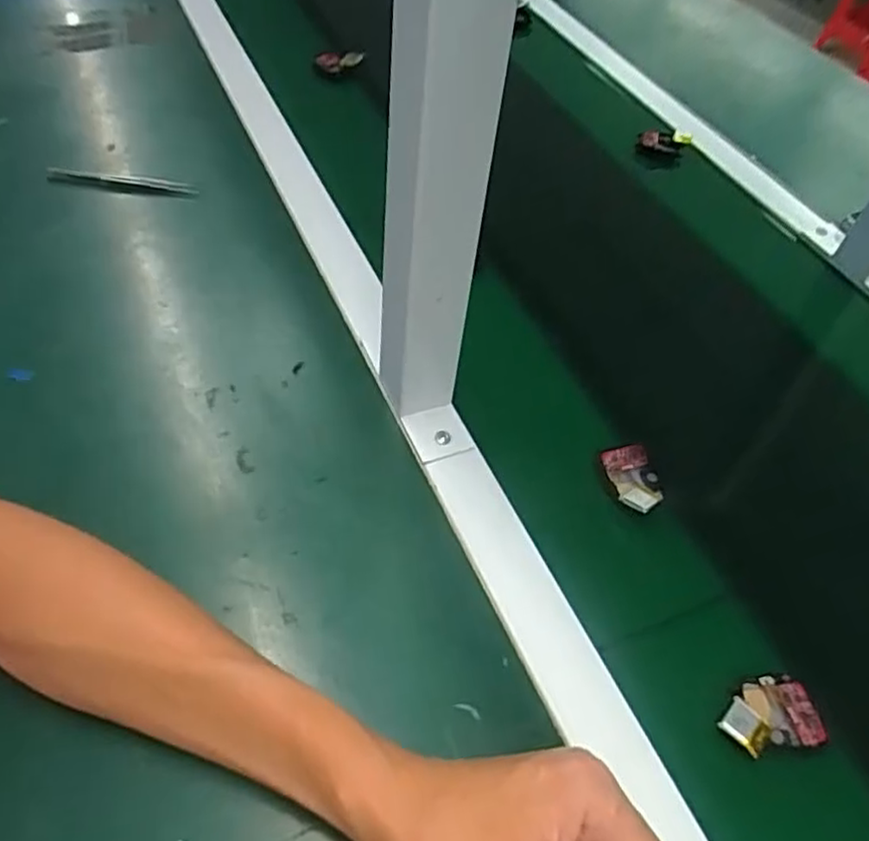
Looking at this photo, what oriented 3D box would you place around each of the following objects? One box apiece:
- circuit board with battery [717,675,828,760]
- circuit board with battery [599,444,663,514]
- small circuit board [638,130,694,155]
[{"bbox_3d":[0.174,0.155,0.362,0.054,0.013,0.035,-7,43,-12],"label":"circuit board with battery"},{"bbox_3d":[0.130,0.040,0.448,0.033,0.014,0.051,-5,43,-10],"label":"circuit board with battery"},{"bbox_3d":[0.242,-0.295,0.729,0.053,0.018,0.014,8,42,4],"label":"small circuit board"}]

